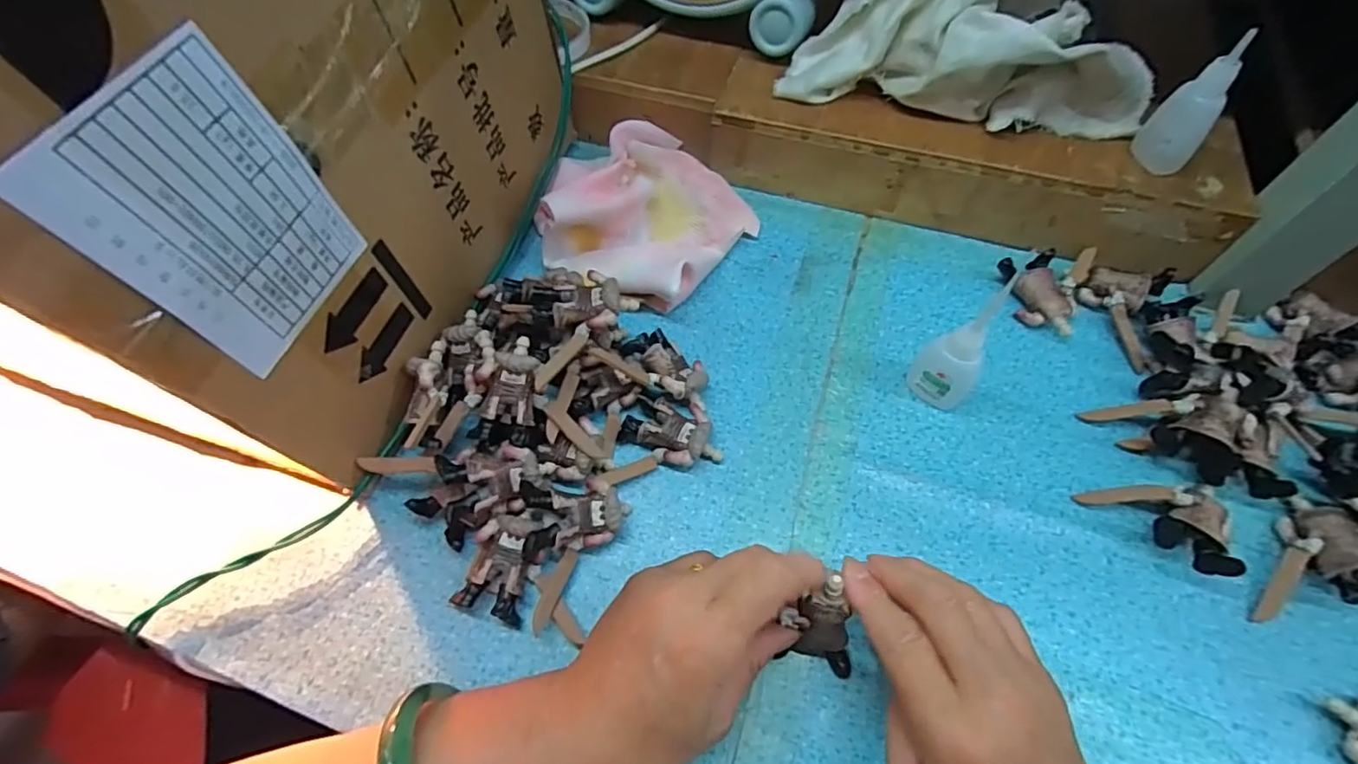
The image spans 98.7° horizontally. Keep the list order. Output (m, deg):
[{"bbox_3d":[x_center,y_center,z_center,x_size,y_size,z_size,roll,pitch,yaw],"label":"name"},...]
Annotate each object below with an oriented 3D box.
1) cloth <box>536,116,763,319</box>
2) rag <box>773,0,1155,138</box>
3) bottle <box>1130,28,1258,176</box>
[{"bbox_3d":[-0.023,-0.131,0.411,0.139,0.060,0.146,26,63,15],"label":"cloth"},{"bbox_3d":[0.191,-0.215,0.382,0.235,0.072,0.062,16,61,9],"label":"rag"},{"bbox_3d":[0.307,-0.162,0.349,0.031,0.076,0.025,36,66,19],"label":"bottle"}]

